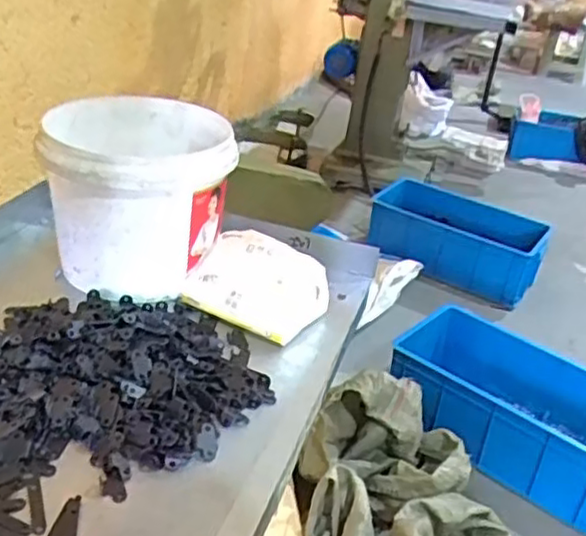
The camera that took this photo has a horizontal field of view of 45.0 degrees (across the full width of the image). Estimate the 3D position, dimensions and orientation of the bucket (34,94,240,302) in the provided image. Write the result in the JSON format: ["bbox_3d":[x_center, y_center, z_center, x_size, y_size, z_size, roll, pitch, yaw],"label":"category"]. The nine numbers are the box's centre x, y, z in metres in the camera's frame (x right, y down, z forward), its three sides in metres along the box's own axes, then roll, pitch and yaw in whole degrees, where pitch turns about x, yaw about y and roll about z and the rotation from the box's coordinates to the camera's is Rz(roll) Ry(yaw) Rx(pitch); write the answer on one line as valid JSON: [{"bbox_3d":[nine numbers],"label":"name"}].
[{"bbox_3d":[-0.158,-0.079,0.728,0.173,0.142,0.192,-1,31,-14],"label":"bucket"}]

